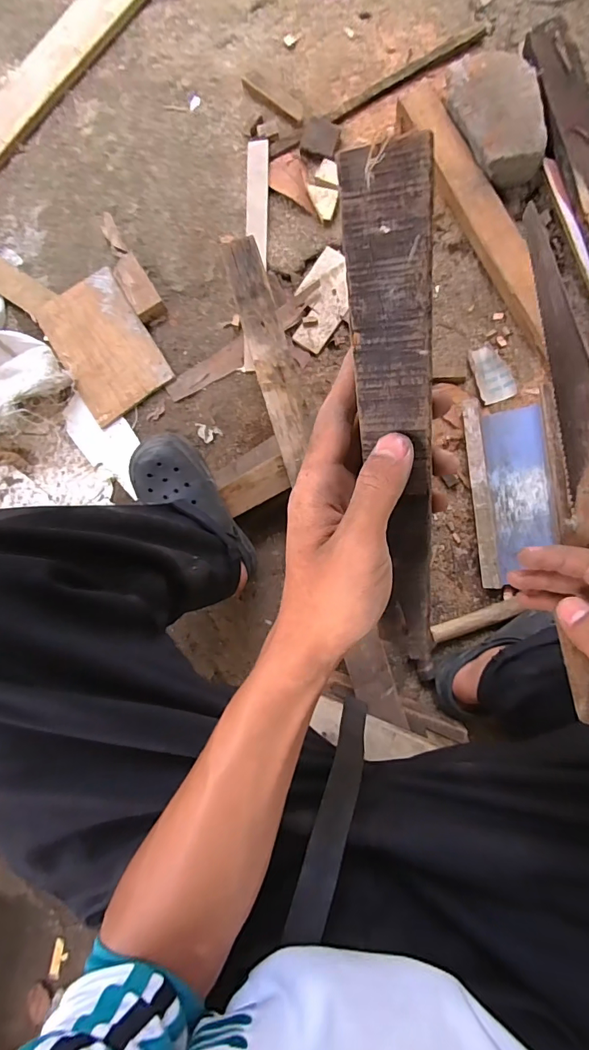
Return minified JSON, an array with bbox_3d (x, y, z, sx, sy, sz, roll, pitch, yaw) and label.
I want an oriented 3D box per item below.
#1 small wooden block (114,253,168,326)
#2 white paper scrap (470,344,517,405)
[{"bbox_3d":[-0.294,-0.447,0.828,0.056,0.030,0.140,-31,82,4],"label":"small wooden block"},{"bbox_3d":[0.338,-0.258,0.756,0.061,0.012,0.100,-15,83,6],"label":"white paper scrap"}]

